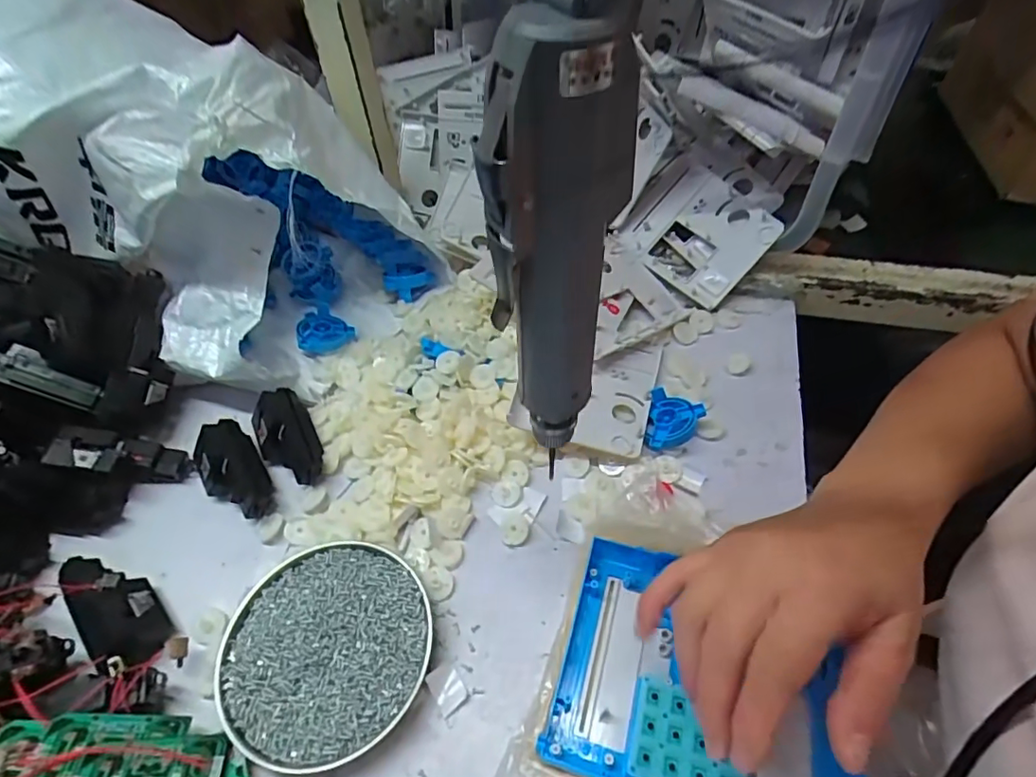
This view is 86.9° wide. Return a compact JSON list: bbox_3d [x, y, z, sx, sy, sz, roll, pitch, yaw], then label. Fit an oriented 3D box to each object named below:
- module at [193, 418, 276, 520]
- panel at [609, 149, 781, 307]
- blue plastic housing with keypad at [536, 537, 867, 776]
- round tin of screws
[{"bbox_3d":[-0.236,0.071,0.454,0.046,0.030,0.097,-32,56,-21],"label":"module"},{"bbox_3d":[0.192,-0.165,0.581,0.120,0.026,0.137,-47,64,3],"label":"panel"},{"bbox_3d":[0.109,0.173,0.320,0.166,0.022,0.129,13,53,13],"label":"blue plastic housing with keypad"},{"bbox_3d":[-0.127,0.169,0.363,0.133,0.024,0.131,-2,51,2],"label":"round tin of screws"}]

